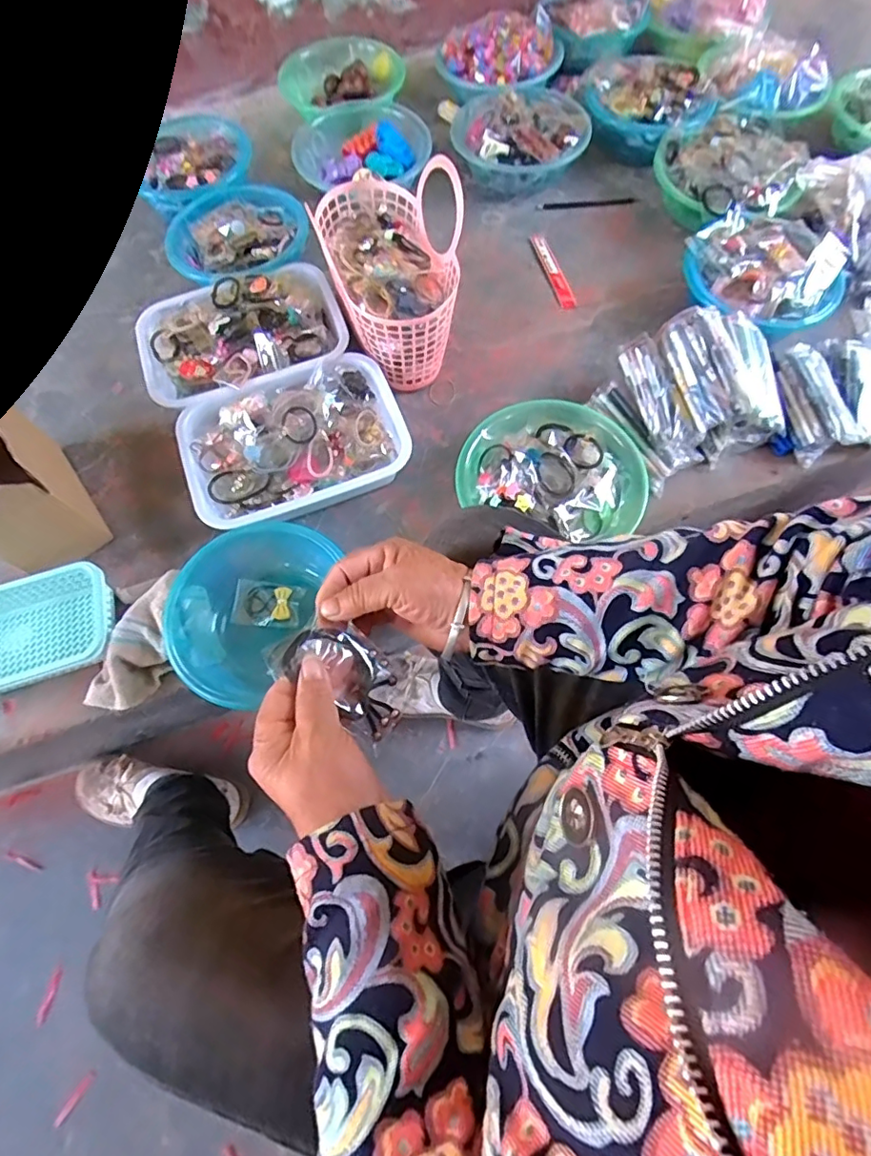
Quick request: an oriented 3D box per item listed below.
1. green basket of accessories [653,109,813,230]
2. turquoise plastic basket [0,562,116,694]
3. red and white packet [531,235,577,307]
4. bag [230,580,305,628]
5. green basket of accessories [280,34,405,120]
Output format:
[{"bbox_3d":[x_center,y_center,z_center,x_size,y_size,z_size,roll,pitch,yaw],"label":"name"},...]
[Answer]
[{"bbox_3d":[0.513,-0.689,0.932,0.242,0.091,0.244,-1,68,2],"label":"green basket of accessories"},{"bbox_3d":[-0.526,0.077,0.670,0.257,0.061,0.129,-18,69,-5],"label":"turquoise plastic basket"},{"bbox_3d":[0.198,-0.523,0.925,0.022,0.011,0.182,-13,68,-3],"label":"red and white packet"},{"bbox_3d":[-0.217,0.033,0.705,0.086,0.012,0.056,5,68,4],"label":"bag"},{"bbox_3d":[-0.189,-0.981,1.089,0.250,0.073,0.216,1,69,2],"label":"green basket of accessories"}]

